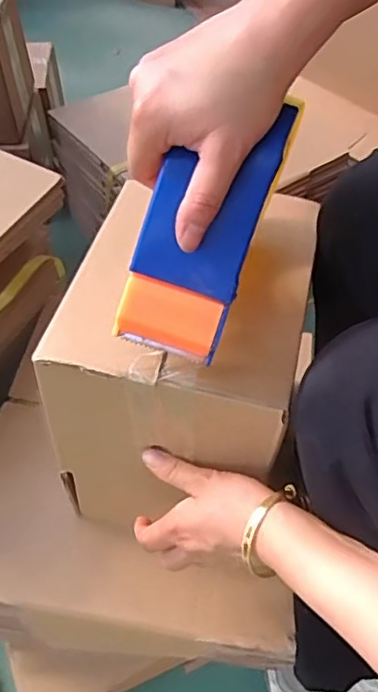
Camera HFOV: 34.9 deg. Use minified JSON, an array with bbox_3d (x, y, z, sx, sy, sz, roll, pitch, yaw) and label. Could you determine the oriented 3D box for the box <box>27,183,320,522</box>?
[{"bbox_3d":[-0.003,0.023,0.502,0.161,0.238,0.183,10,55,6],"label":"box"}]

